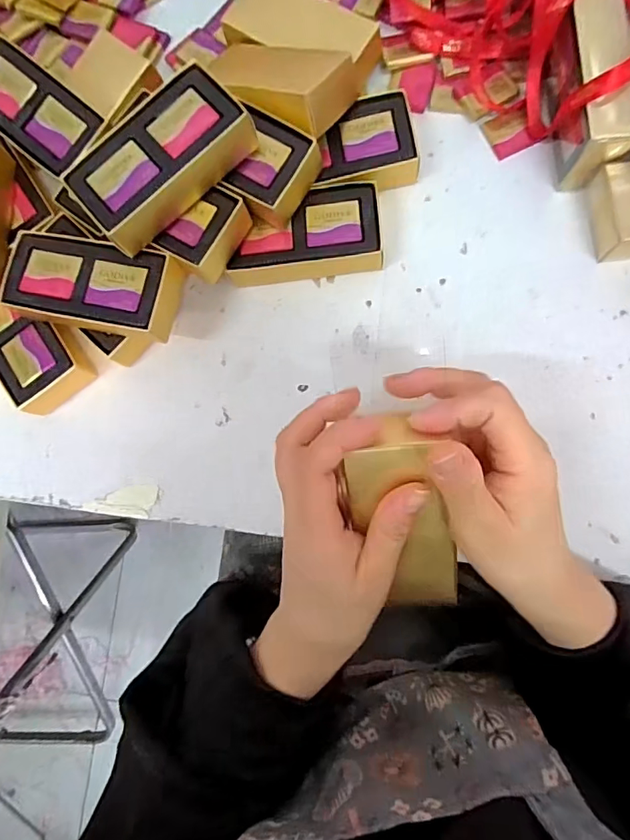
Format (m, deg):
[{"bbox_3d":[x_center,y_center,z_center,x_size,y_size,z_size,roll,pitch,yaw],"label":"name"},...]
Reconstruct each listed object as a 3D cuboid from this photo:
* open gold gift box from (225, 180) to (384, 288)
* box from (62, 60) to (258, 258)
[{"bbox_3d":[-0.009,-0.137,0.368,0.112,0.031,0.055,-6,83,7],"label":"open gold gift box"},{"bbox_3d":[-0.098,-0.167,0.320,0.113,0.034,0.061,-40,79,0],"label":"box"}]

